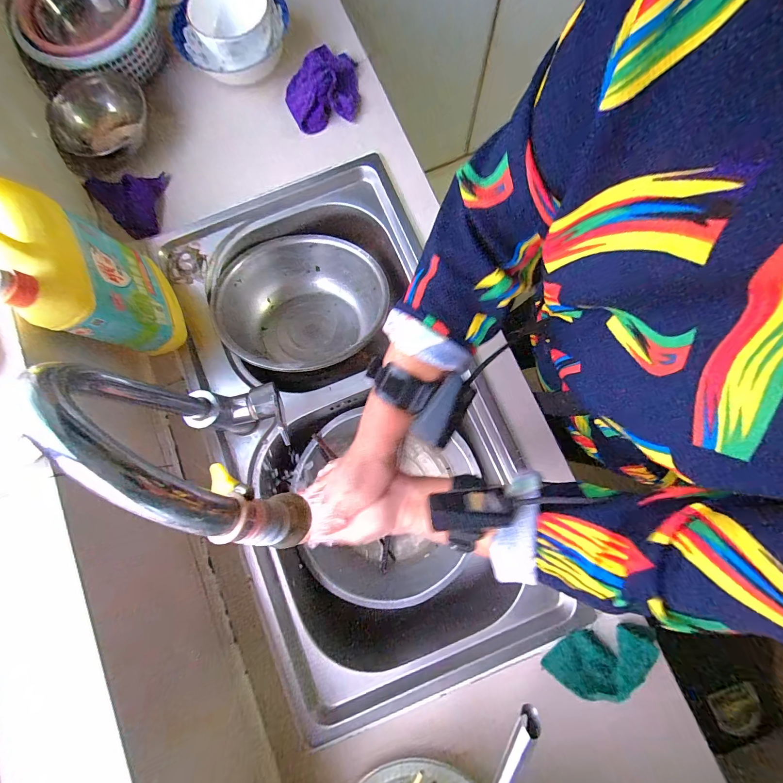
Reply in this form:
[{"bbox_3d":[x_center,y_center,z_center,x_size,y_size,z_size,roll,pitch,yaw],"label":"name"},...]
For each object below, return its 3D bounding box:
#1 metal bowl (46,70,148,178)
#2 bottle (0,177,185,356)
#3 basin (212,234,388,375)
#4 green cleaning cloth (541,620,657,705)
[{"bbox_3d":[-0.439,-0.412,0.542,0.127,0.049,0.138,-7,79,0],"label":"metal bowl"},{"bbox_3d":[-0.343,-0.130,0.413,0.077,0.236,0.142,-29,80,-4],"label":"bottle"},{"bbox_3d":[-0.157,-0.149,0.601,0.259,0.131,0.256,29,81,6],"label":"basin"},{"bbox_3d":[0.253,0.325,0.424,0.127,0.008,0.066,-21,47,16],"label":"green cleaning cloth"}]

